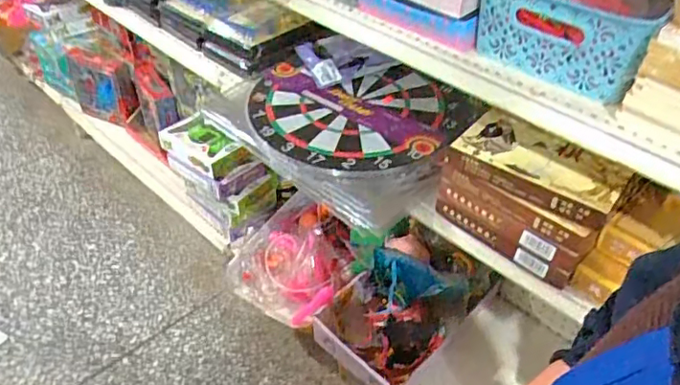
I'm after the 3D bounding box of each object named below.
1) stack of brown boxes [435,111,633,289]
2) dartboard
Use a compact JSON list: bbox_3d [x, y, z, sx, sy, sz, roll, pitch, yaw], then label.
[{"bbox_3d":[0.239,0.003,0.737,0.206,0.131,0.094,31,48,31],"label":"stack of brown boxes"},{"bbox_3d":[0.011,-0.144,0.945,0.358,0.039,0.295,35,59,21],"label":"dartboard"}]

